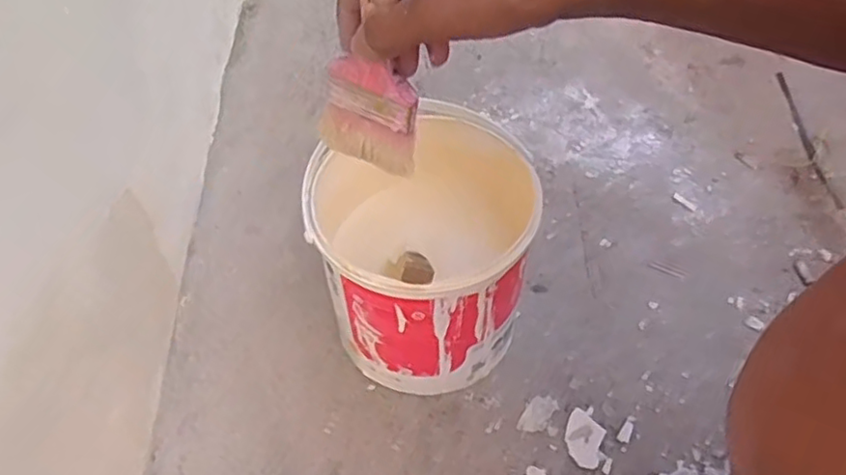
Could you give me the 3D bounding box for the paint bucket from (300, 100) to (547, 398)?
[{"bbox_3d":[0.004,0.015,0.577,0.182,0.196,0.175,-3,53,4],"label":"paint bucket"}]

